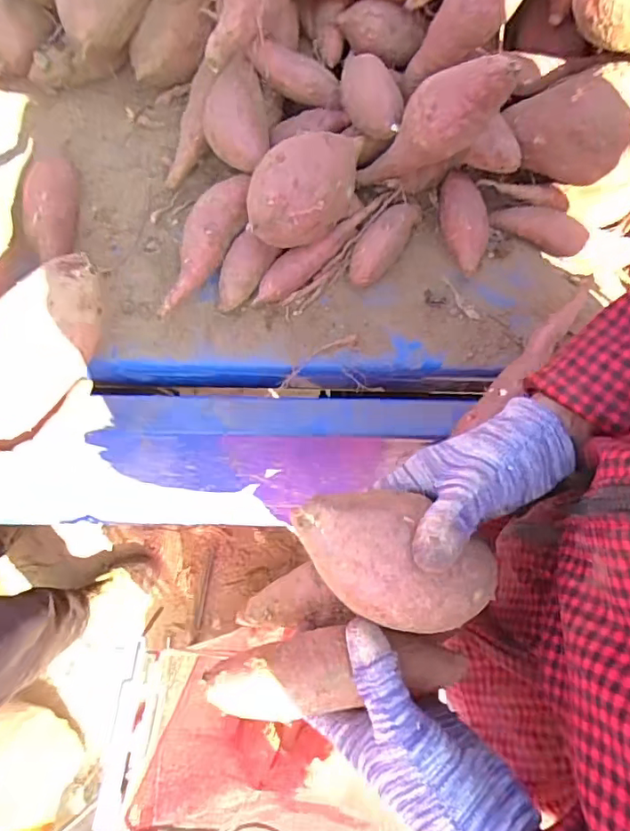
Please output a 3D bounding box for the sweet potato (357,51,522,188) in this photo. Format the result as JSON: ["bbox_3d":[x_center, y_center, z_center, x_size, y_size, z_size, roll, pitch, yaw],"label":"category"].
[{"bbox_3d":[0.092,-0.230,0.433,0.045,0.154,0.038,10,75,-33],"label":"sweet potato"}]

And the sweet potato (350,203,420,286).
[{"bbox_3d":[0.065,-0.162,0.496,0.034,0.037,0.092,32,79,7],"label":"sweet potato"}]

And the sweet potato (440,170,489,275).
[{"bbox_3d":[0.140,-0.182,0.503,0.041,0.031,0.094,-3,77,-1],"label":"sweet potato"}]

